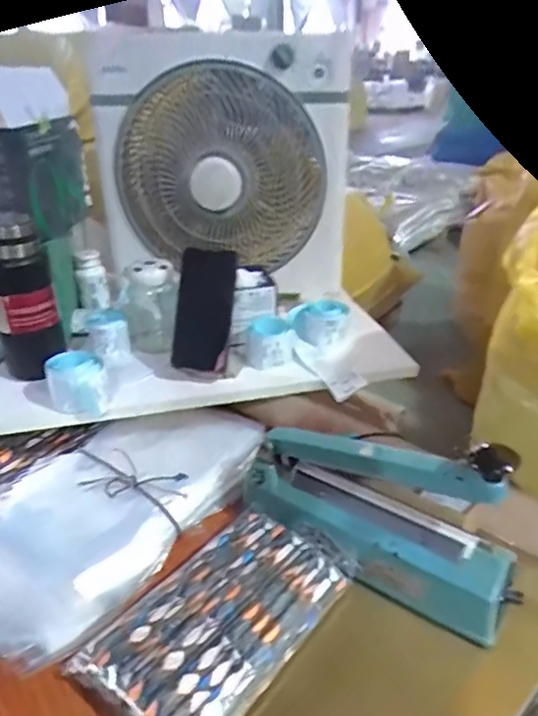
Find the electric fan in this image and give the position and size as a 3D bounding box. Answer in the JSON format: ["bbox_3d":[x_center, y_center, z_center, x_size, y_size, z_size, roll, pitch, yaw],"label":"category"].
[{"bbox_3d":[-0.075,-0.294,0.900,0.383,0.356,0.143,2,29,6],"label":"electric fan"}]

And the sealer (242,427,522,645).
[{"bbox_3d":[0.107,0.140,0.589,0.299,0.157,0.081,17,34,30],"label":"sealer"}]

